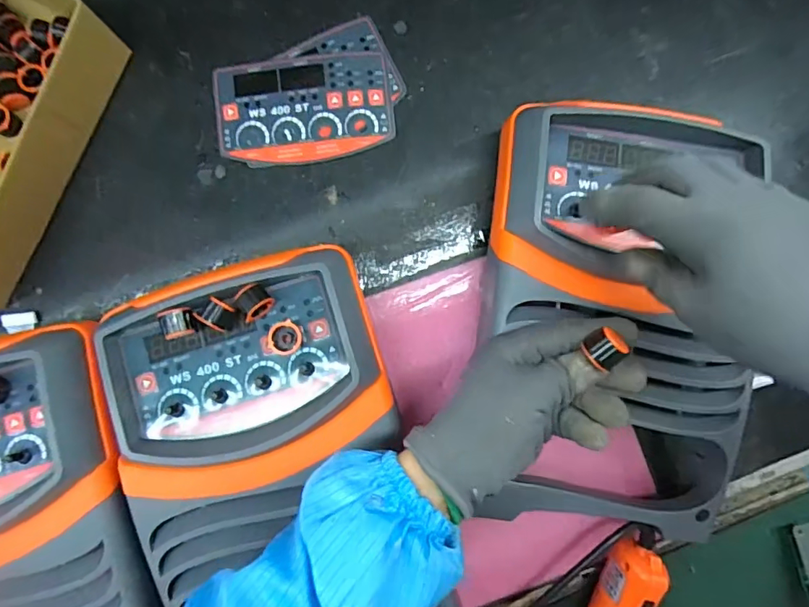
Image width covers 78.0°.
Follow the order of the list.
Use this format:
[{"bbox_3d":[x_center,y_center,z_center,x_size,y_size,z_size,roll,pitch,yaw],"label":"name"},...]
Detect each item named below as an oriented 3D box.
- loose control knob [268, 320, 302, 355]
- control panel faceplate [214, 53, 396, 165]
[{"bbox_3d":[-0.083,0.024,0.356,0.023,0.019,0.022,0,90,0],"label":"loose control knob"},{"bbox_3d":[-0.088,-0.170,0.439,0.151,0.006,0.089,-4,91,1],"label":"control panel faceplate"}]

